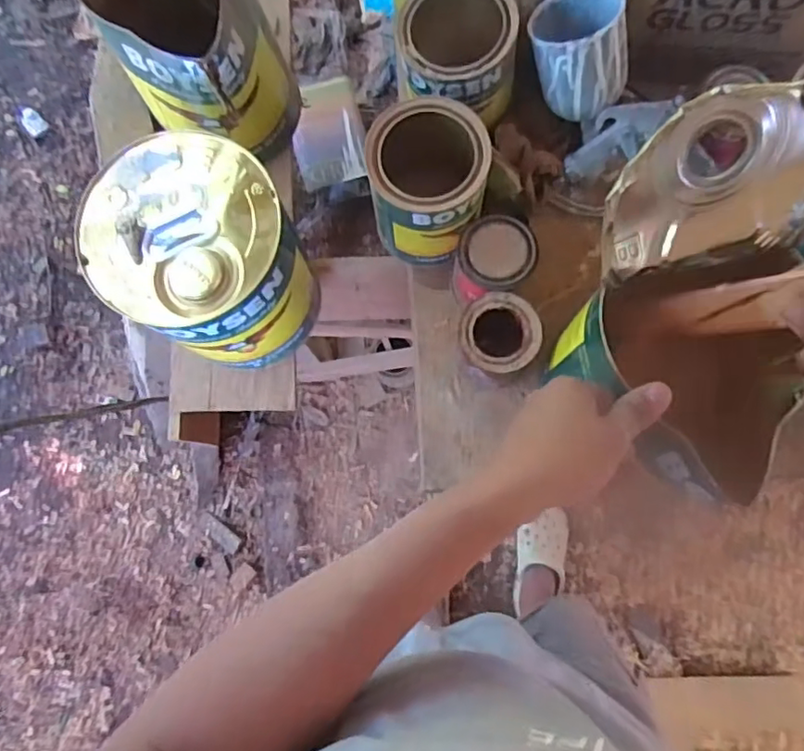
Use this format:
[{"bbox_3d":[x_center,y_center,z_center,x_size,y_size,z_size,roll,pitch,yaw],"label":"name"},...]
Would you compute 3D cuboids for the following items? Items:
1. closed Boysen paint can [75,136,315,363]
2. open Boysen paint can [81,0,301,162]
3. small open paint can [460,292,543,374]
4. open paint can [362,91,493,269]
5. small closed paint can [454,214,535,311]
[{"bbox_3d":[-0.175,-0.108,0.570,0.157,0.186,0.153,0,81,1],"label":"closed Boysen paint can"},{"bbox_3d":[-0.204,-0.333,0.609,0.148,0.193,0.182,-26,82,-3],"label":"open Boysen paint can"},{"bbox_3d":[0.089,-0.034,0.575,0.071,0.074,0.074,1,81,1],"label":"small open paint can"},{"bbox_3d":[0.026,-0.177,0.563,0.102,0.125,0.107,0,81,1],"label":"open paint can"},{"bbox_3d":[0.088,-0.108,0.587,0.074,0.083,0.071,0,81,1],"label":"small closed paint can"}]

